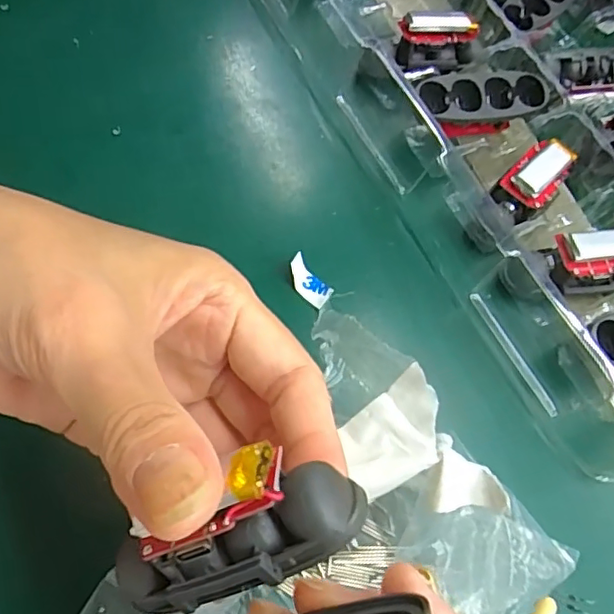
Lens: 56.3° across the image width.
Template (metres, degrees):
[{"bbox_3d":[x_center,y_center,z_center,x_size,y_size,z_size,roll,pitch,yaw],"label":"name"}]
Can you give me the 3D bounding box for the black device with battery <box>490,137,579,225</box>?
[{"bbox_3d":[0.100,-0.055,0.256,0.020,0.020,0.040,43,70,11],"label":"black device with battery"}]

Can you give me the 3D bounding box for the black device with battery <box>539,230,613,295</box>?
[{"bbox_3d":[0.123,-0.020,0.244,0.039,0.016,0.027,-7,94,-6],"label":"black device with battery"}]

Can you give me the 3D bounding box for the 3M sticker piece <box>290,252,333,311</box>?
[{"bbox_3d":[0.000,-0.011,0.249,0.011,0.004,0.026,-41,115,-13],"label":"3M sticker piece"}]

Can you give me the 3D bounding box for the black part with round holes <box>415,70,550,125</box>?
[{"bbox_3d":[0.082,-0.097,0.266,0.060,0.011,0.025,-12,81,-9],"label":"black part with round holes"}]

